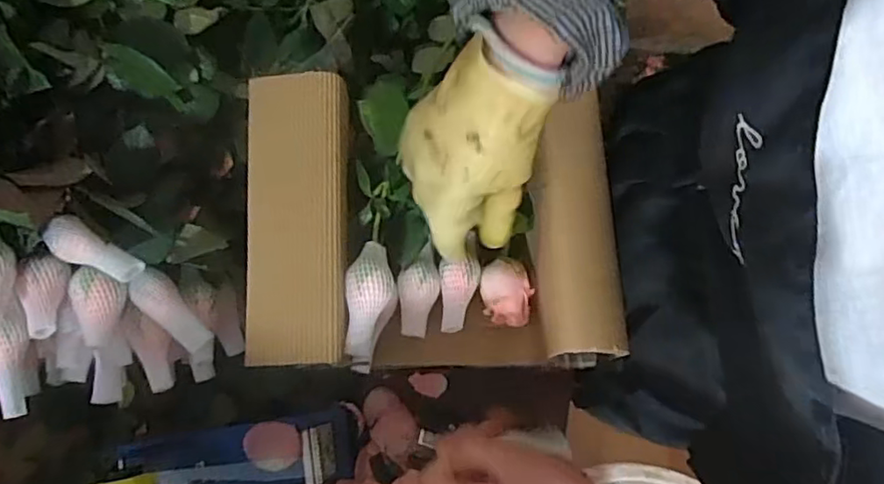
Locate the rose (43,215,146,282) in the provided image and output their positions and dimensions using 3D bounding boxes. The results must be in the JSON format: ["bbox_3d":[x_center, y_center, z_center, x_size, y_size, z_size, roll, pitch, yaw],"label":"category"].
[{"bbox_3d":[-0.235,0.007,0.412,0.069,0.026,0.028,23,78,5],"label":"rose"}]

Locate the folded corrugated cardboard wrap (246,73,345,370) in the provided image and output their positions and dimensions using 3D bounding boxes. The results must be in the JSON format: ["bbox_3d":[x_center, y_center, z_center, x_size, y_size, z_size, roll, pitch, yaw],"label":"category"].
[{"bbox_3d":[-0.106,-0.019,0.438,0.071,0.029,0.208,-1,76,0],"label":"folded corrugated cardboard wrap"}]

